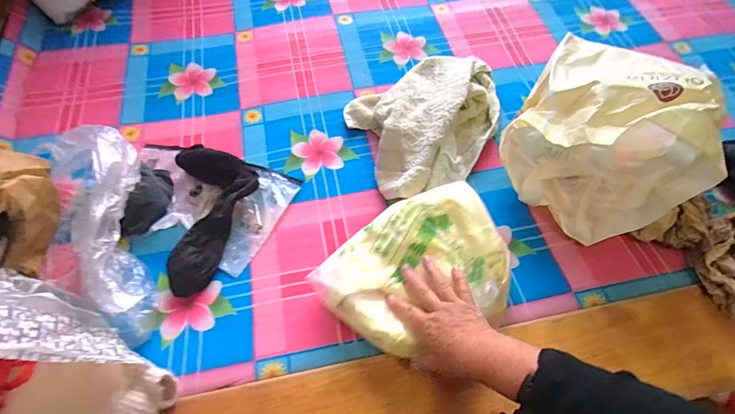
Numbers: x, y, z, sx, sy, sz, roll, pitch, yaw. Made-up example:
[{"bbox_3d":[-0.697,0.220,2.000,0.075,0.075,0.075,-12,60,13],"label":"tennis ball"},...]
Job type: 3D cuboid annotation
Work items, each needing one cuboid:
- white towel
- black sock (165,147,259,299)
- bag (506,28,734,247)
[{"bbox_3d":[0.127,-0.163,0.742,0.304,0.091,0.284,-21,63,-13],"label":"white towel"},{"bbox_3d":[-0.240,0.011,0.665,0.125,0.058,0.247,-8,61,-6],"label":"black sock"},{"bbox_3d":[0.377,-0.121,0.649,0.261,0.206,0.302,31,64,16],"label":"bag"}]

